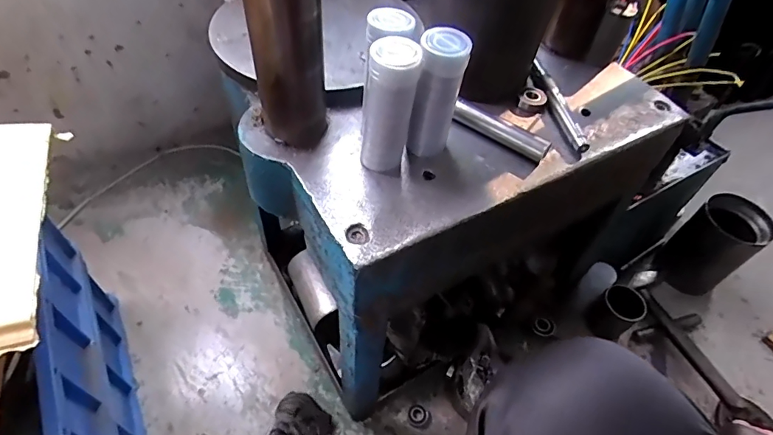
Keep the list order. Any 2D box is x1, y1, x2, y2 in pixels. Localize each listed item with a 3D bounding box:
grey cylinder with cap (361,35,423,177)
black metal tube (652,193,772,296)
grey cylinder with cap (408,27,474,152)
[{"bbox_3d":[0.001,-0.091,0.406,0.044,0.129,0.034,1,51,-3],"label":"grey cylinder with cap"},{"bbox_3d":[0.623,0.058,0.883,0.128,0.172,0.118,-33,60,-27],"label":"black metal tube"},{"bbox_3d":[0.045,-0.106,0.423,0.041,0.126,0.035,13,51,6],"label":"grey cylinder with cap"}]

